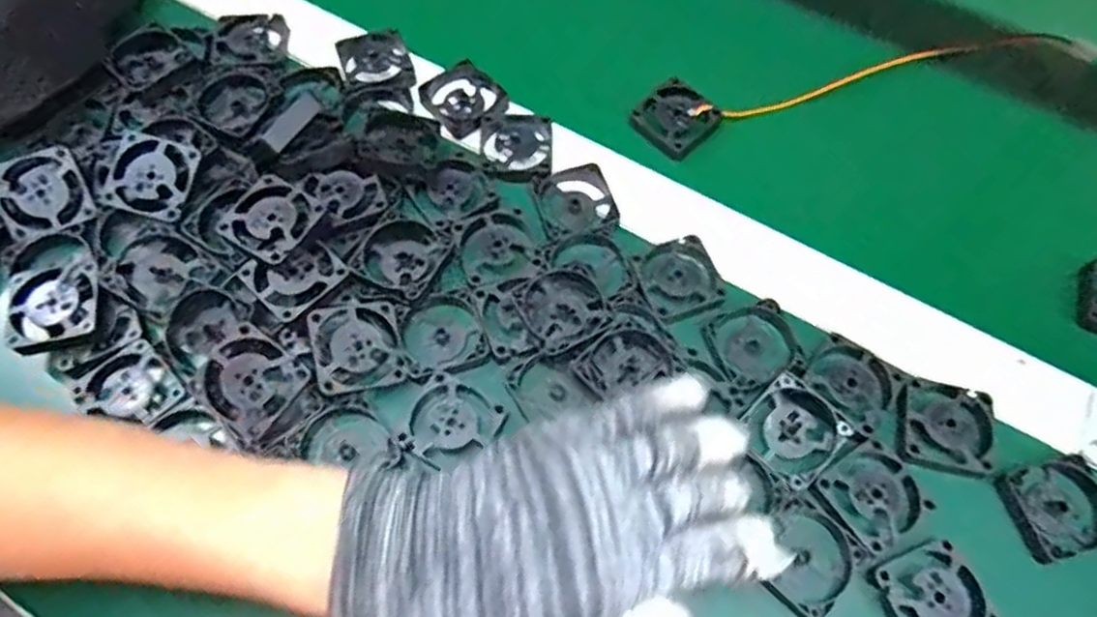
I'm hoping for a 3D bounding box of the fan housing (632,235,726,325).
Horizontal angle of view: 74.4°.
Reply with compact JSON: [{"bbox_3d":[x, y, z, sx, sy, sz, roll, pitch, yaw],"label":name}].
[{"bbox_3d":[0.066,-0.016,0.366,0.041,0.004,0.041,-19,66,-11],"label":"fan housing"}]

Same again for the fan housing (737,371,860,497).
[{"bbox_3d":[0.112,0.056,0.332,0.039,0.010,0.040,41,88,18],"label":"fan housing"}]

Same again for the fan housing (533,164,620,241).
[{"bbox_3d":[0.014,-0.056,0.389,0.040,0.005,0.042,-15,65,-9],"label":"fan housing"}]

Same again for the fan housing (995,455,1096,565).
[{"bbox_3d":[0.227,0.088,0.320,0.044,0.008,0.039,-11,64,-7],"label":"fan housing"}]

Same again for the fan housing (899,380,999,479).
[{"bbox_3d":[0.184,0.055,0.334,0.044,0.006,0.039,10,64,3],"label":"fan housing"}]

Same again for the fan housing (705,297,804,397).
[{"bbox_3d":[0.101,0.019,0.353,0.038,0.005,0.042,-18,66,-10],"label":"fan housing"}]

